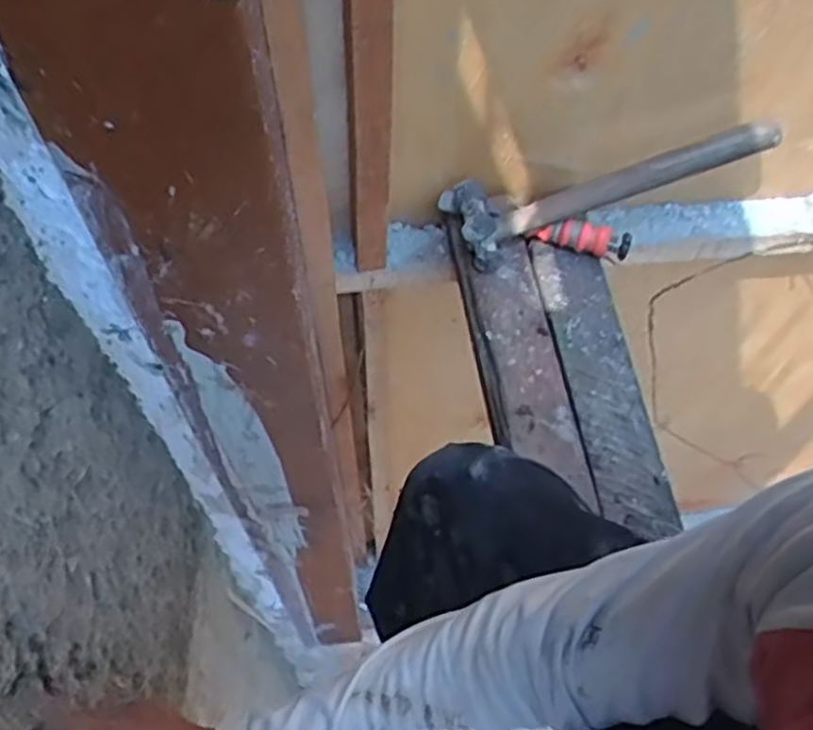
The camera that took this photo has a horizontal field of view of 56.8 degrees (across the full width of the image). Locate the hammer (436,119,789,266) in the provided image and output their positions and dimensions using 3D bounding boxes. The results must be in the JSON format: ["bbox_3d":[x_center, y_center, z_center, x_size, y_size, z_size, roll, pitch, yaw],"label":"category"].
[{"bbox_3d":[0.203,-0.182,0.771,0.334,0.055,0.099,-15,59,9],"label":"hammer"}]

